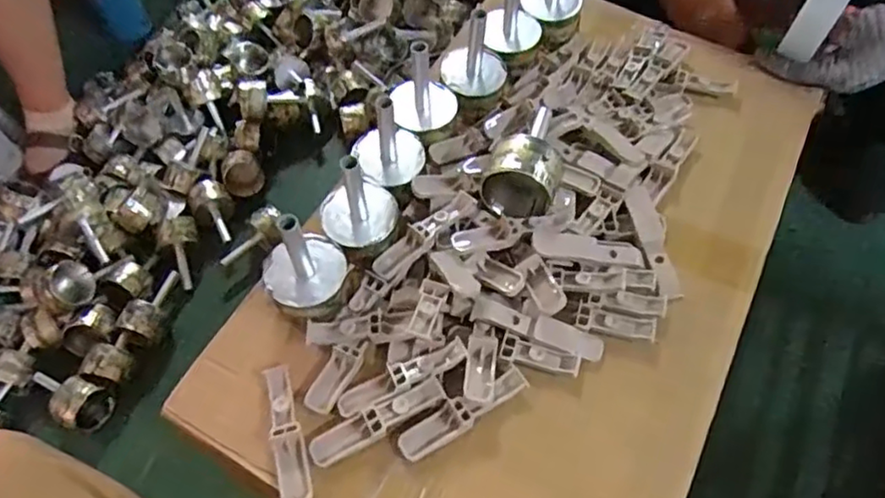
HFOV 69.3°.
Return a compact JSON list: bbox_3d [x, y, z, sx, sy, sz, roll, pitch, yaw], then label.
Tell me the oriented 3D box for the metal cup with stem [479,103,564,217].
[{"bbox_3d":[0.072,-0.085,0.539,0.062,0.054,0.111,8,58,10],"label":"metal cup with stem"}]

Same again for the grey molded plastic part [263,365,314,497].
[{"bbox_3d":[-0.110,0.128,0.449,0.019,0.010,0.101,-17,58,-6],"label":"grey molded plastic part"}]

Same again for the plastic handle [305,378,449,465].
[{"bbox_3d":[-0.045,0.120,0.448,0.100,0.008,0.021,-24,59,-10],"label":"plastic handle"}]

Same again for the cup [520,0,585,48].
[{"bbox_3d":[0.108,-0.253,0.627,0.061,0.090,0.066,8,58,10],"label":"cup"}]

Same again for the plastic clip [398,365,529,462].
[{"bbox_3d":[0.015,0.114,0.452,0.100,0.007,0.022,-29,60,-13],"label":"plastic clip"}]

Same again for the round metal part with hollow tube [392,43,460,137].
[{"bbox_3d":[-0.015,-0.138,0.550,0.053,0.077,0.058,-5,57,2],"label":"round metal part with hollow tube"}]

